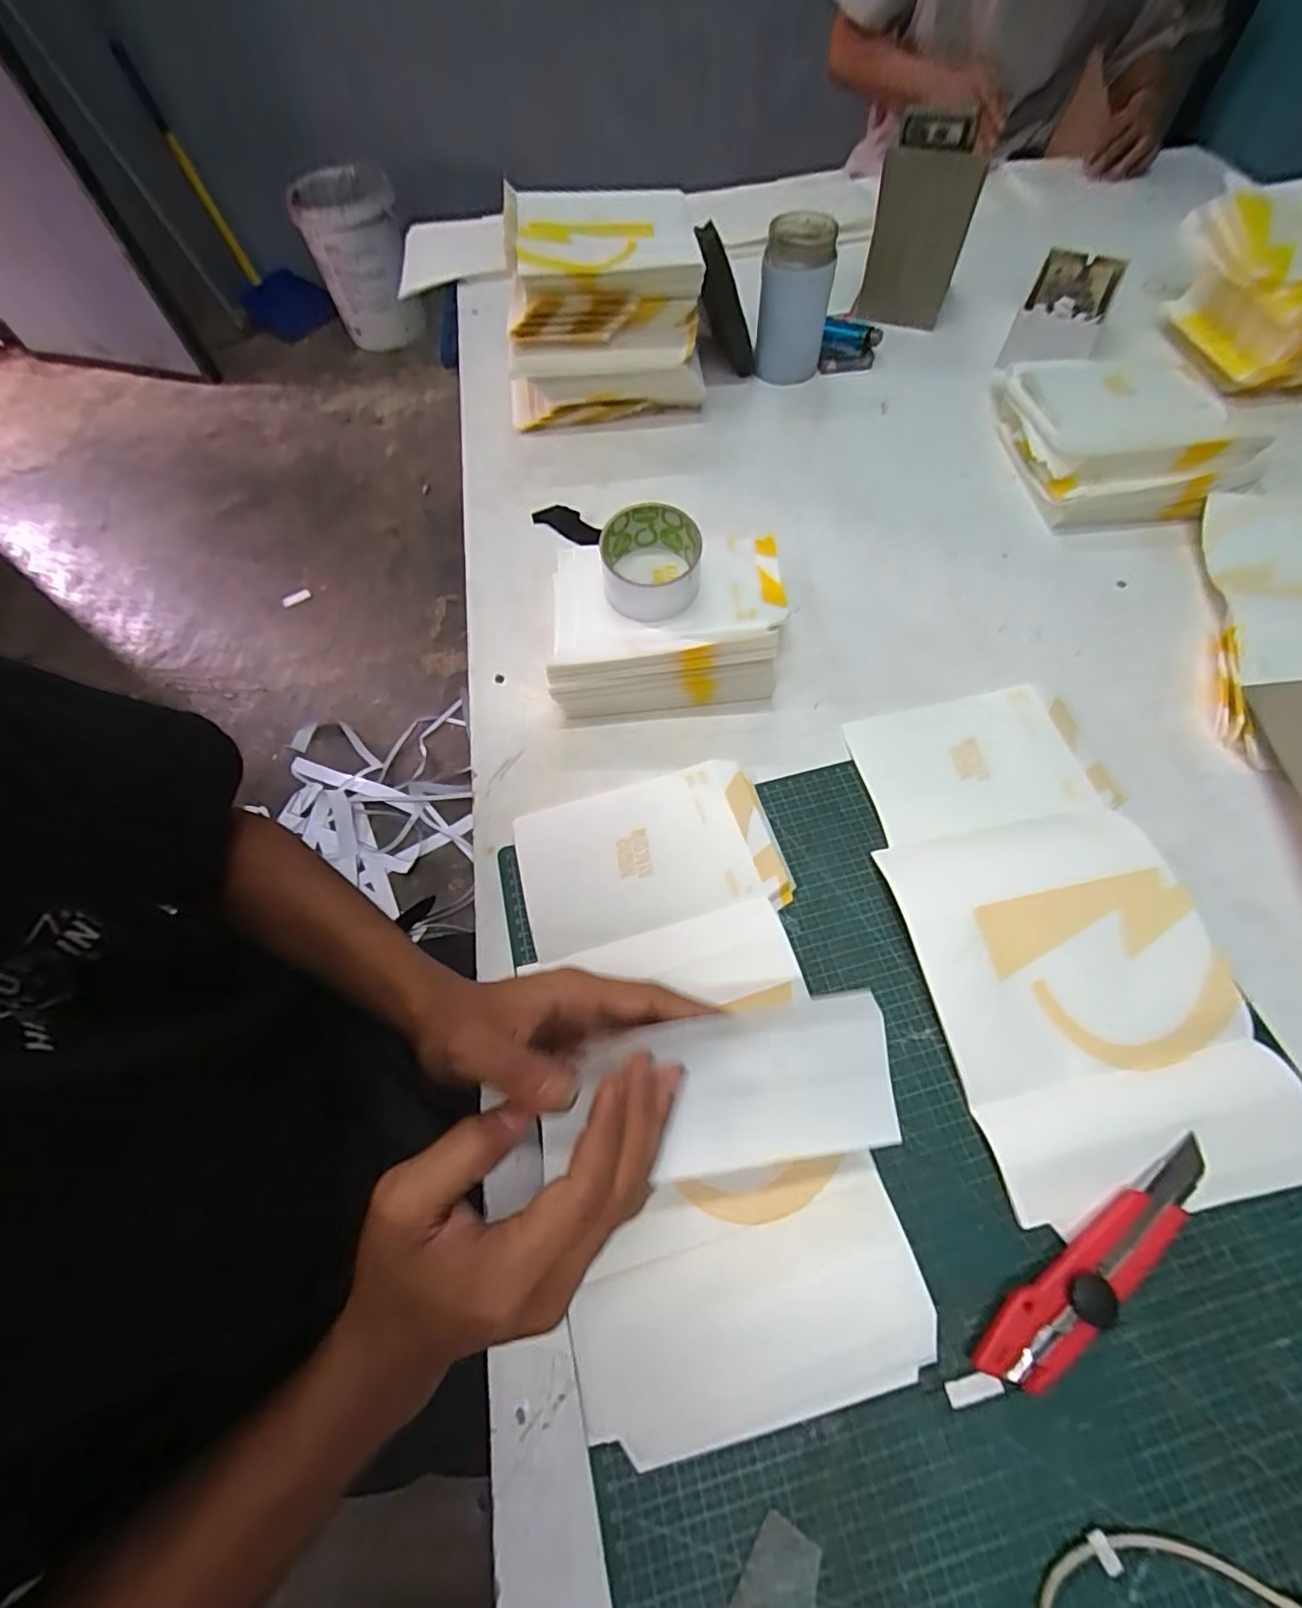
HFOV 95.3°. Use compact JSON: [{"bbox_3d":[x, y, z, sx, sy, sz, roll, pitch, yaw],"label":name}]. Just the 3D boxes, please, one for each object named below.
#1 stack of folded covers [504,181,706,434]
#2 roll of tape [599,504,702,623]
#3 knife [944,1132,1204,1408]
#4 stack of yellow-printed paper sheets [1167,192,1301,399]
[{"bbox_3d":[-0.056,-0.552,0.655,0.209,0.126,0.219,-2,63,1],"label":"stack of folded covers"},{"bbox_3d":[0.000,-0.200,0.492,0.079,0.052,0.077,-1,63,2],"label":"roll of tape"},{"bbox_3d":[0.226,0.240,0.304,0.182,0.021,0.030,-34,67,-14],"label":"knife"},{"bbox_3d":[0.686,-0.576,0.659,0.138,0.090,0.257,0,62,3],"label":"stack of yellow-printed paper sheets"}]

